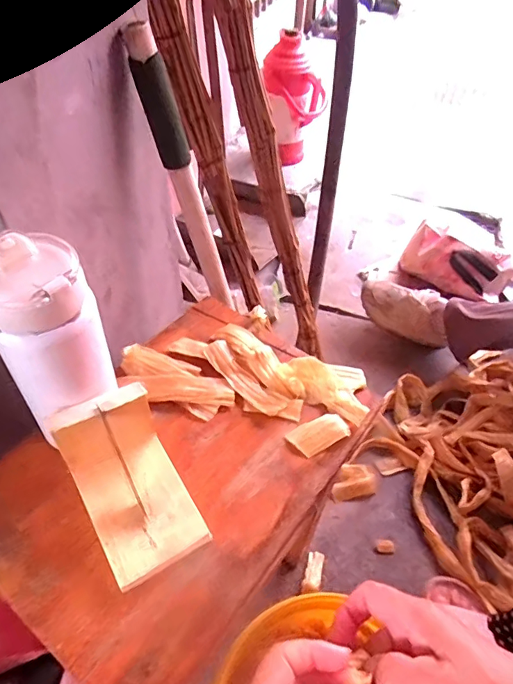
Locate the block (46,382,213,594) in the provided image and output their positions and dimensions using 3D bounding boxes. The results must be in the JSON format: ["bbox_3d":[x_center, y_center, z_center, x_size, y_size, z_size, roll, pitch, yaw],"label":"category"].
[{"bbox_3d":[-0.097,0.108,0.370,0.076,0.074,0.121,-24,55,-21],"label":"block"}]

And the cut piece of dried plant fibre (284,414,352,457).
[{"bbox_3d":[0.060,0.087,0.453,0.055,0.009,0.031,-23,54,-21],"label":"cut piece of dried plant fibre"}]

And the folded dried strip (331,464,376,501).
[{"bbox_3d":[0.173,0.249,0.857,0.083,0.022,0.058,-4,50,-6],"label":"folded dried strip"}]

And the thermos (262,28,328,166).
[{"bbox_3d":[0.120,-0.749,1.487,0.172,0.365,0.118,4,31,18],"label":"thermos"}]

